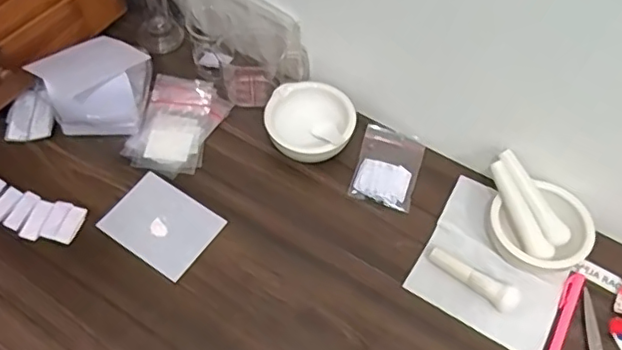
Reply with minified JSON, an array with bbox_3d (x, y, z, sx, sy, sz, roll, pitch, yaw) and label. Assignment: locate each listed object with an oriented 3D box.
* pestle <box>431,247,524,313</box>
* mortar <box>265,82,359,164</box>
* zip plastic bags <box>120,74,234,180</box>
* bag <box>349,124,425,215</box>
[{"bbox_3d":[0.158,0.103,0.562,0.093,0.022,0.023,33,62,18],"label":"pestle"},{"bbox_3d":[0.000,-0.060,0.656,0.097,0.043,0.083,15,57,8],"label":"mortar"},{"bbox_3d":[-0.157,-0.059,0.667,0.089,0.022,0.123,16,58,8],"label":"zip plastic bags"},{"bbox_3d":[0.087,-0.010,0.644,0.068,0.015,0.096,15,57,8],"label":"bag"}]

